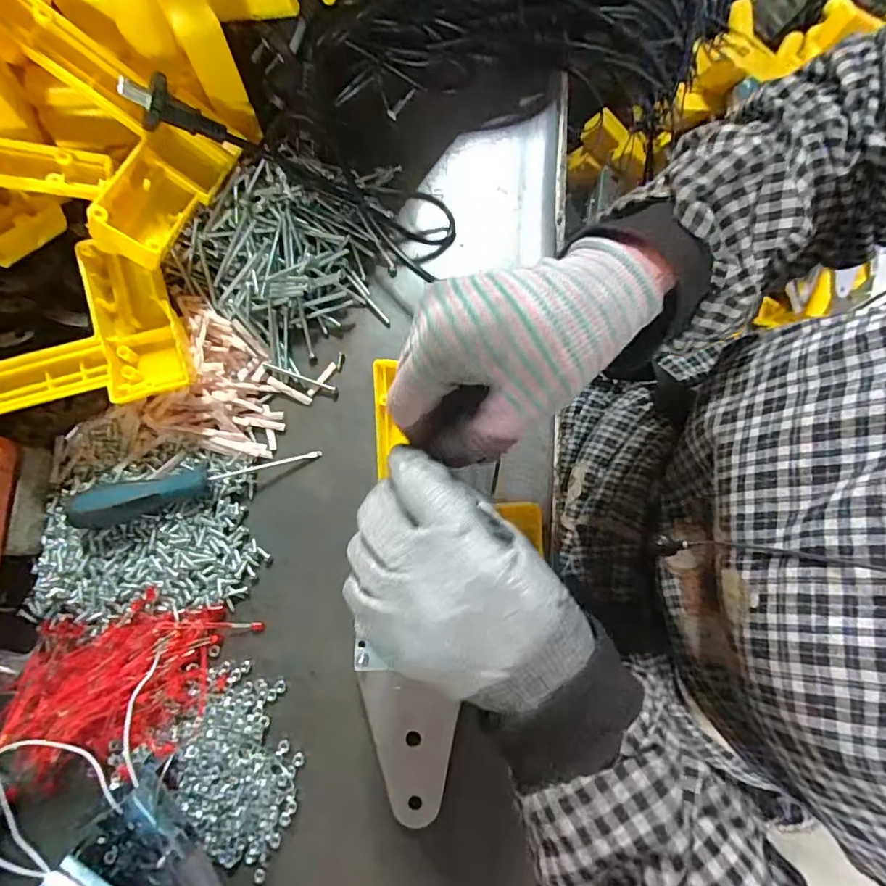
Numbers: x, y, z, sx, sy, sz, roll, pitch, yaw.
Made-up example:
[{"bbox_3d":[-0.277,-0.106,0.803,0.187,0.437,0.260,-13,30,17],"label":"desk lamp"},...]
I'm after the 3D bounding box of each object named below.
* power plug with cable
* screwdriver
[{"bbox_3d":[-0.098,-0.189,0.361,0.222,0.050,0.065,17,75,-29],"label":"power plug with cable"},{"bbox_3d":[-0.165,0.026,0.349,0.153,0.022,0.021,-15,77,-21],"label":"screwdriver"}]

